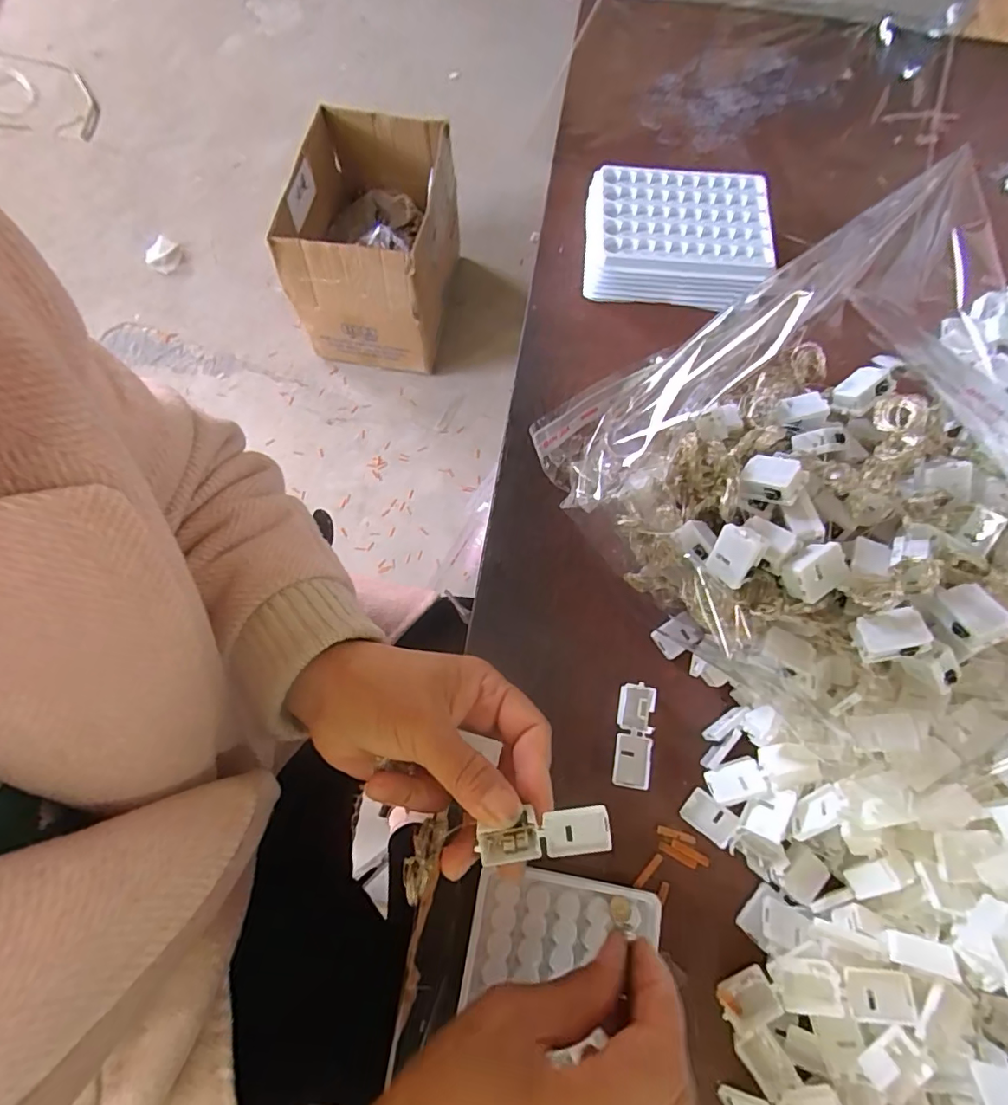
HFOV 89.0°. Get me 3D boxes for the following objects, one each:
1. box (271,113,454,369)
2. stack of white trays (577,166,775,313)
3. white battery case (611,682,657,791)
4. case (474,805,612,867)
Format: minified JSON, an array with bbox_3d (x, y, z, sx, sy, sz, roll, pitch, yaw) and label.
[{"bbox_3d":[-0.281,-0.653,1.117,0.318,0.299,0.397,7,73,1],"label":"box"},{"bbox_3d":[0.126,-0.231,0.384,0.132,0.040,0.100,5,72,1],"label":"stack of white trays"},{"bbox_3d":[0.075,0.105,0.295,0.020,0.011,0.055,11,73,2],"label":"white battery case"},{"bbox_3d":[0.017,0.119,0.216,0.054,0.004,0.021,-7,97,1],"label":"case"}]

